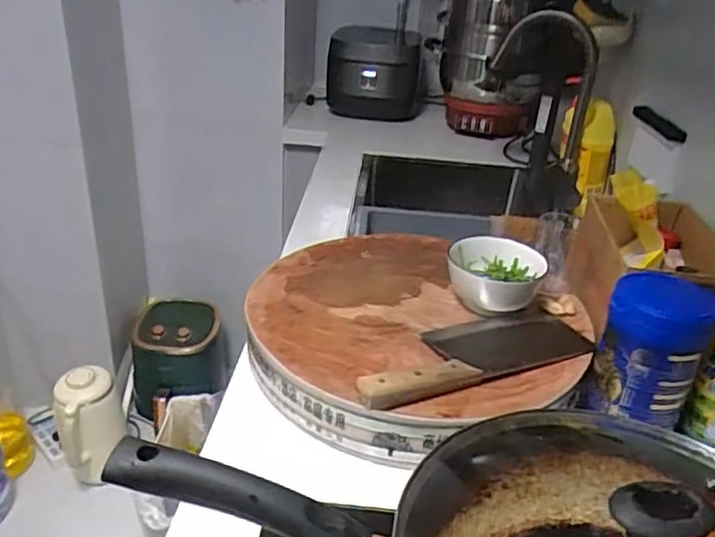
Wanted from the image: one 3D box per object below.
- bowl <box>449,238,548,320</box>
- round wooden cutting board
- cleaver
[{"bbox_3d":[0.175,0.010,0.819,0.118,0.062,0.103,11,28,16],"label":"bowl"},{"bbox_3d":[0.054,0.066,0.792,0.356,0.059,0.380,2,31,-1],"label":"round wooden cutting board"},{"bbox_3d":[0.126,0.085,0.710,0.314,0.032,0.111,-12,31,-27],"label":"cleaver"}]

